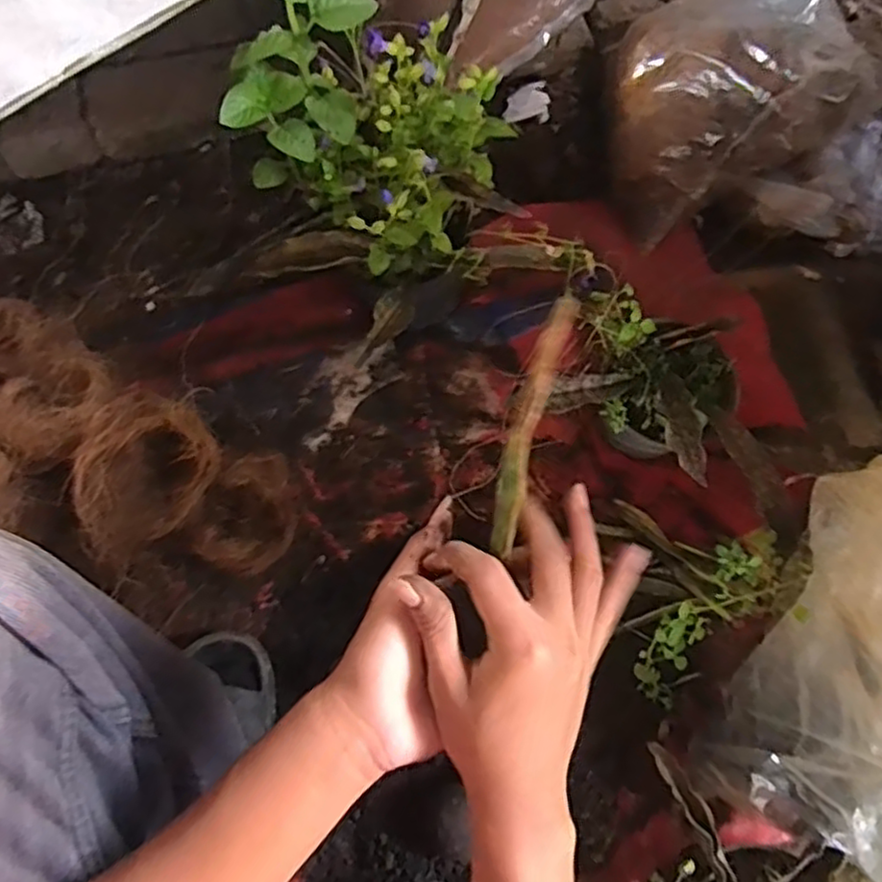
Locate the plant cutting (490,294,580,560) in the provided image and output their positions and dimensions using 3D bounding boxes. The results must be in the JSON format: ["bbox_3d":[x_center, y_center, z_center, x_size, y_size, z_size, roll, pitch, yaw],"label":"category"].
[{"bbox_3d":[0.043,-0.007,0.344,0.016,0.009,0.130,15,93,4],"label":"plant cutting"}]

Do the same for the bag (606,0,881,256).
[{"bbox_3d":[0.333,-0.398,0.769,0.289,0.248,0.169,-24,73,-9],"label":"bag"}]

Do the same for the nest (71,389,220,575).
[{"bbox_3d":[-0.259,0.032,0.594,0.087,0.068,0.138,27,72,8],"label":"nest"}]

